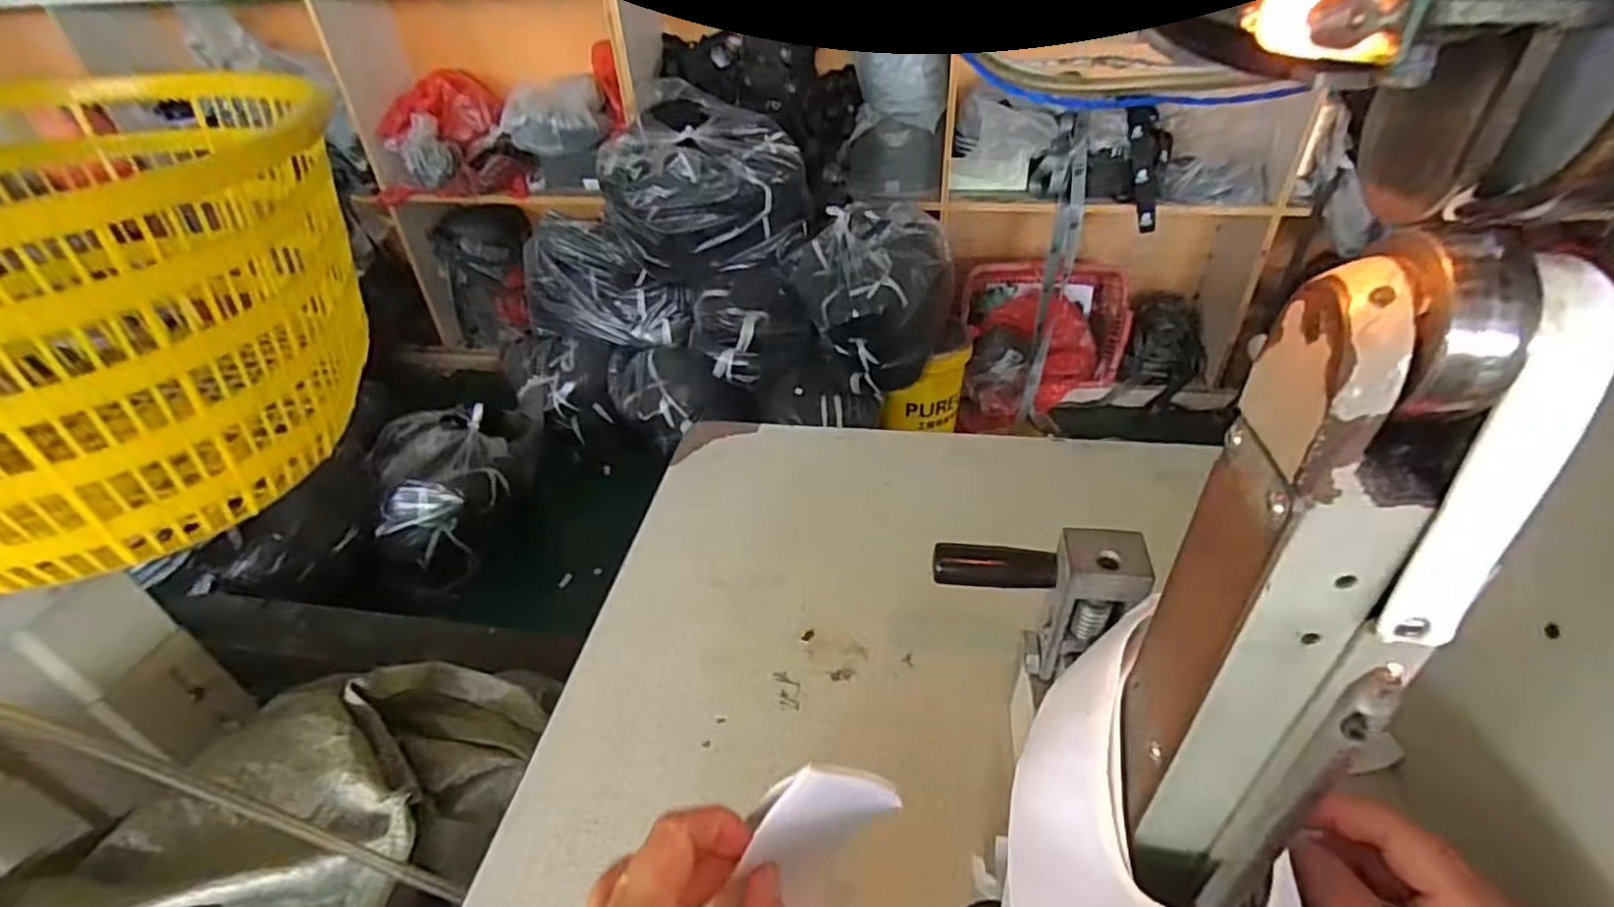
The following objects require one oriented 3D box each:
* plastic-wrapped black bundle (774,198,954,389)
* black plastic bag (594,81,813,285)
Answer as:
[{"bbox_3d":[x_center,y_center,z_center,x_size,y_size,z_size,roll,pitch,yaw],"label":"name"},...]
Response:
[{"bbox_3d":[0.155,-0.400,1.704,0.312,0.352,0.317,-23,42,-24],"label":"plastic-wrapped black bundle"},{"bbox_3d":[-0.249,-0.653,1.690,0.458,0.335,0.344,23,45,29],"label":"black plastic bag"}]

